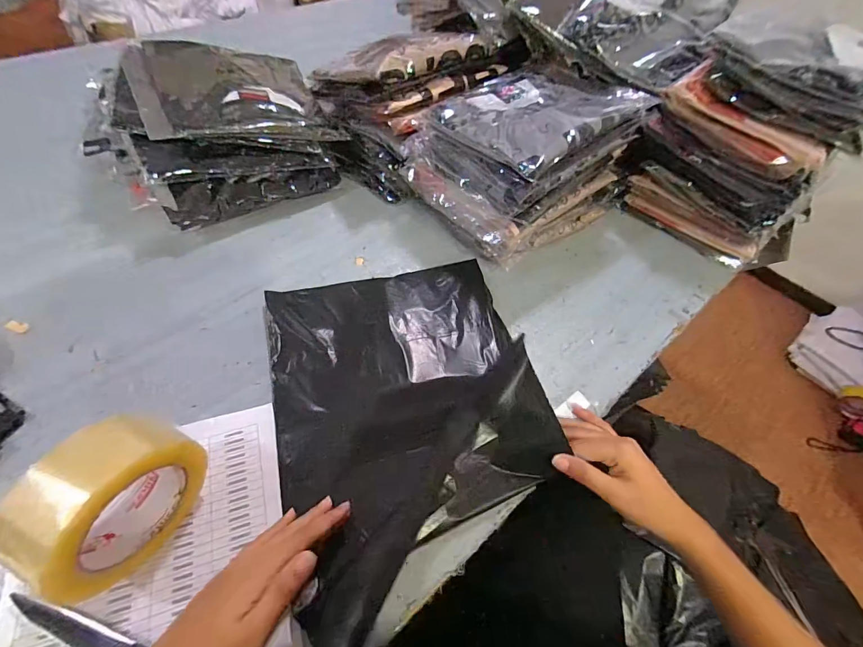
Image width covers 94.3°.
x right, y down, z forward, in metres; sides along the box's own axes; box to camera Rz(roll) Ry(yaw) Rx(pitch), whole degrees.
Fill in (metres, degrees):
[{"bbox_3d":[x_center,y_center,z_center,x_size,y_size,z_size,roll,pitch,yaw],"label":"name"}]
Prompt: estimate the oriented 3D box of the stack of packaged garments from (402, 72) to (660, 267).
[{"bbox_3d":[0.130,-0.226,0.561,0.282,0.182,0.190,-34,64,-21],"label":"stack of packaged garments"}]

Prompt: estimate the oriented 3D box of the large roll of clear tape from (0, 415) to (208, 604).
[{"bbox_3d":[-0.233,0.132,0.299,0.057,0.122,0.114,18,54,9],"label":"large roll of clear tape"}]

